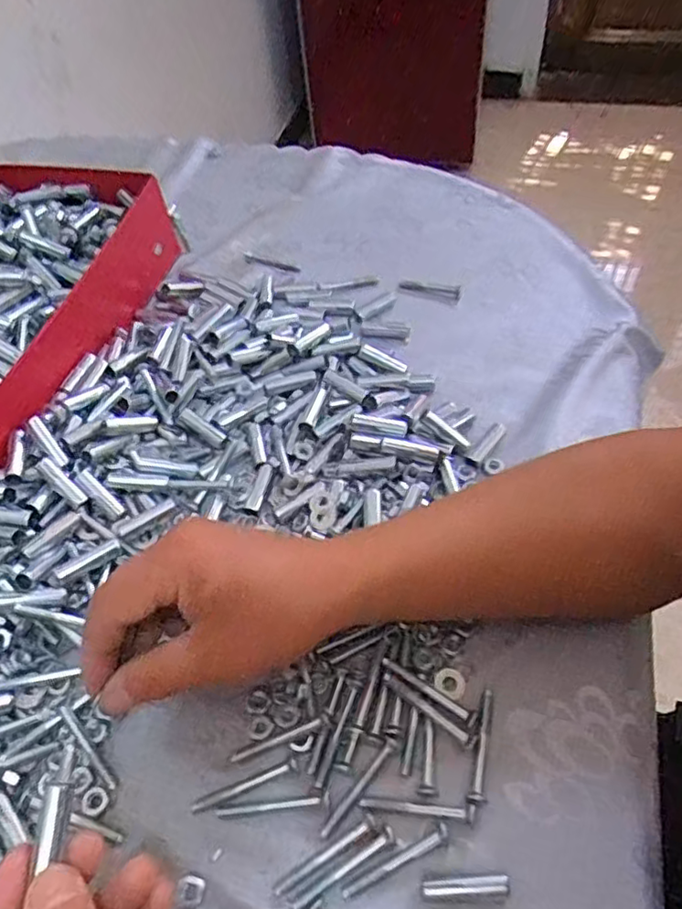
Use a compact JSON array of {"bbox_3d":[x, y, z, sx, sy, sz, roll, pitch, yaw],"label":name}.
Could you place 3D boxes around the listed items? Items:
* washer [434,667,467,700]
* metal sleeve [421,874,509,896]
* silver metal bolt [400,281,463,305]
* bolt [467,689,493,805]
[{"bbox_3d":[0.060,0.124,0.346,0.017,0.004,0.014,27,59,23],"label":"washer"},{"bbox_3d":[0.057,0.197,0.289,0.038,0.009,0.008,-3,53,2],"label":"metal sleeve"},{"bbox_3d":[0.078,-0.143,0.555,0.052,0.008,0.015,10,54,12],"label":"silver metal bolt"},{"bbox_3d":[0.073,0.148,0.325,0.008,0.008,0.056,10,54,12],"label":"bolt"}]

